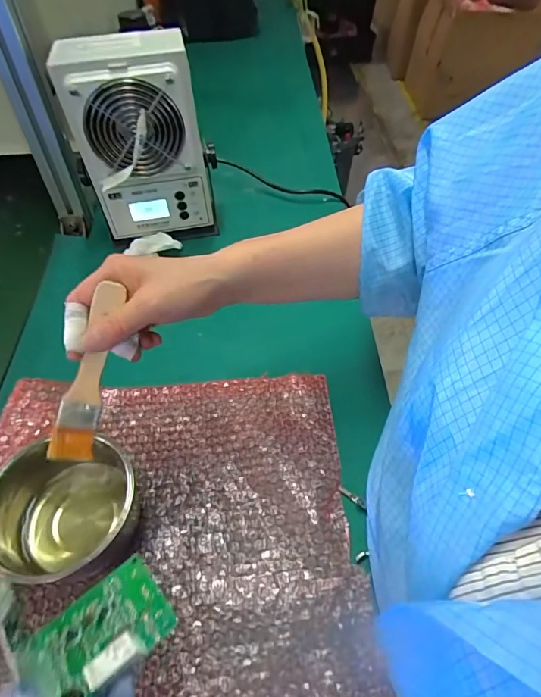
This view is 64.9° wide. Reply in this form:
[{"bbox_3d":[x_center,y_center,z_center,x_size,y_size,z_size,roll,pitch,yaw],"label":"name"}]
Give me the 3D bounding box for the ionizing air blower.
[{"bbox_3d":[-0.159,-0.249,0.552,0.161,0.241,0.081,-17,54,-11],"label":"ionizing air blower"}]

